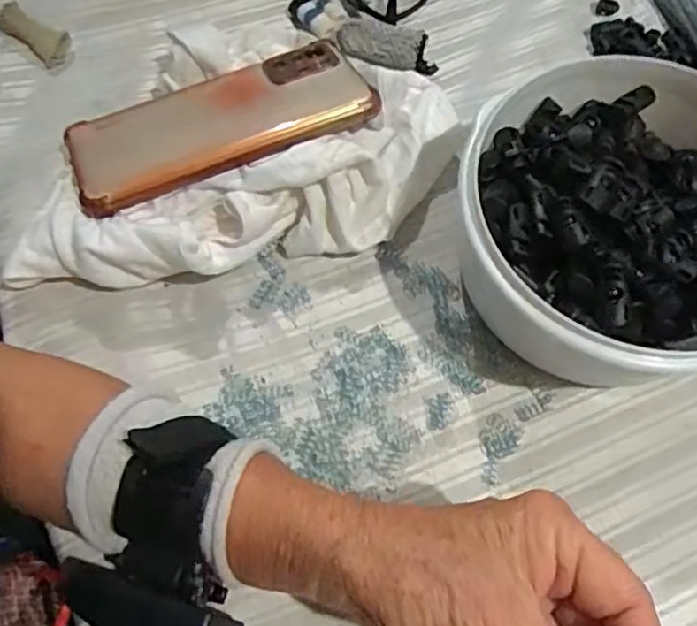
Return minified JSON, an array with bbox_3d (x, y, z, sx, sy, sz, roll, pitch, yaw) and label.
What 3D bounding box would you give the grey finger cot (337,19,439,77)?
[{"bbox_3d":[0.025,-0.167,0.402,0.063,0.007,0.025,20,88,11],"label":"grey finger cot"}]

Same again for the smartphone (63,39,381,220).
[{"bbox_3d":[-0.072,-0.107,0.352,0.158,0.010,0.079,-25,54,-10],"label":"smartphone"}]

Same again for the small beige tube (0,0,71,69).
[{"bbox_3d":[-0.192,-0.170,0.394,0.042,0.012,0.019,34,67,-17],"label":"small beige tube"}]

